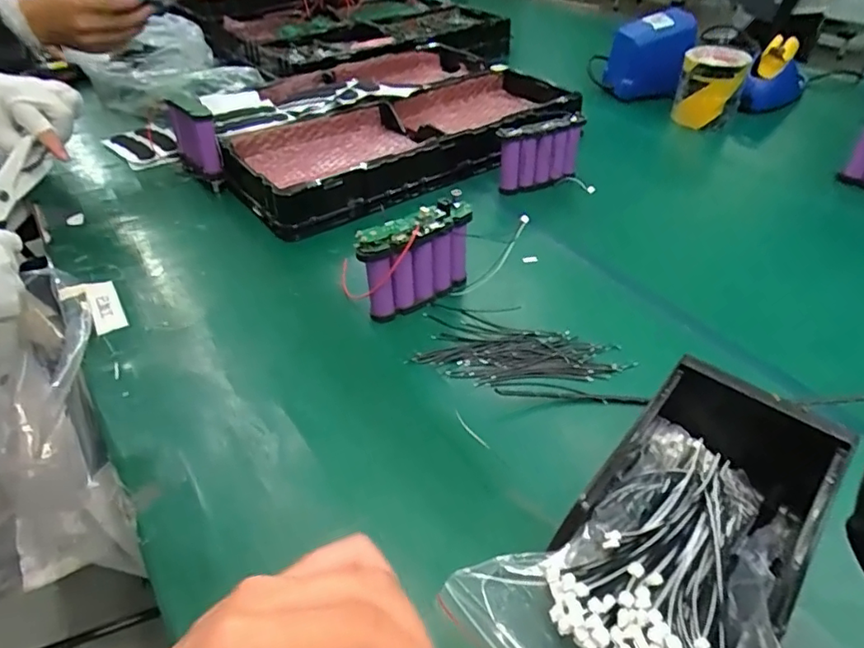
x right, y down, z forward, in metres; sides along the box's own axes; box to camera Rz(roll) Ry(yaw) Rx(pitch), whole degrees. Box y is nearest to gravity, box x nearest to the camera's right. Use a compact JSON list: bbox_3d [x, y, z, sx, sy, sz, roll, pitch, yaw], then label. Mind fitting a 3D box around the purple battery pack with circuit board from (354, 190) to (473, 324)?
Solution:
[{"bbox_3d":[-0.012,-0.056,0.509,0.111,0.097,0.022,-28,48,-29],"label":"purple battery pack with circuit board"}]

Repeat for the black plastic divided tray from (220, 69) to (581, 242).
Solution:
[{"bbox_3d":[-0.010,-0.236,0.743,0.484,0.077,0.222,-21,45,-23],"label":"black plastic divided tray"}]

